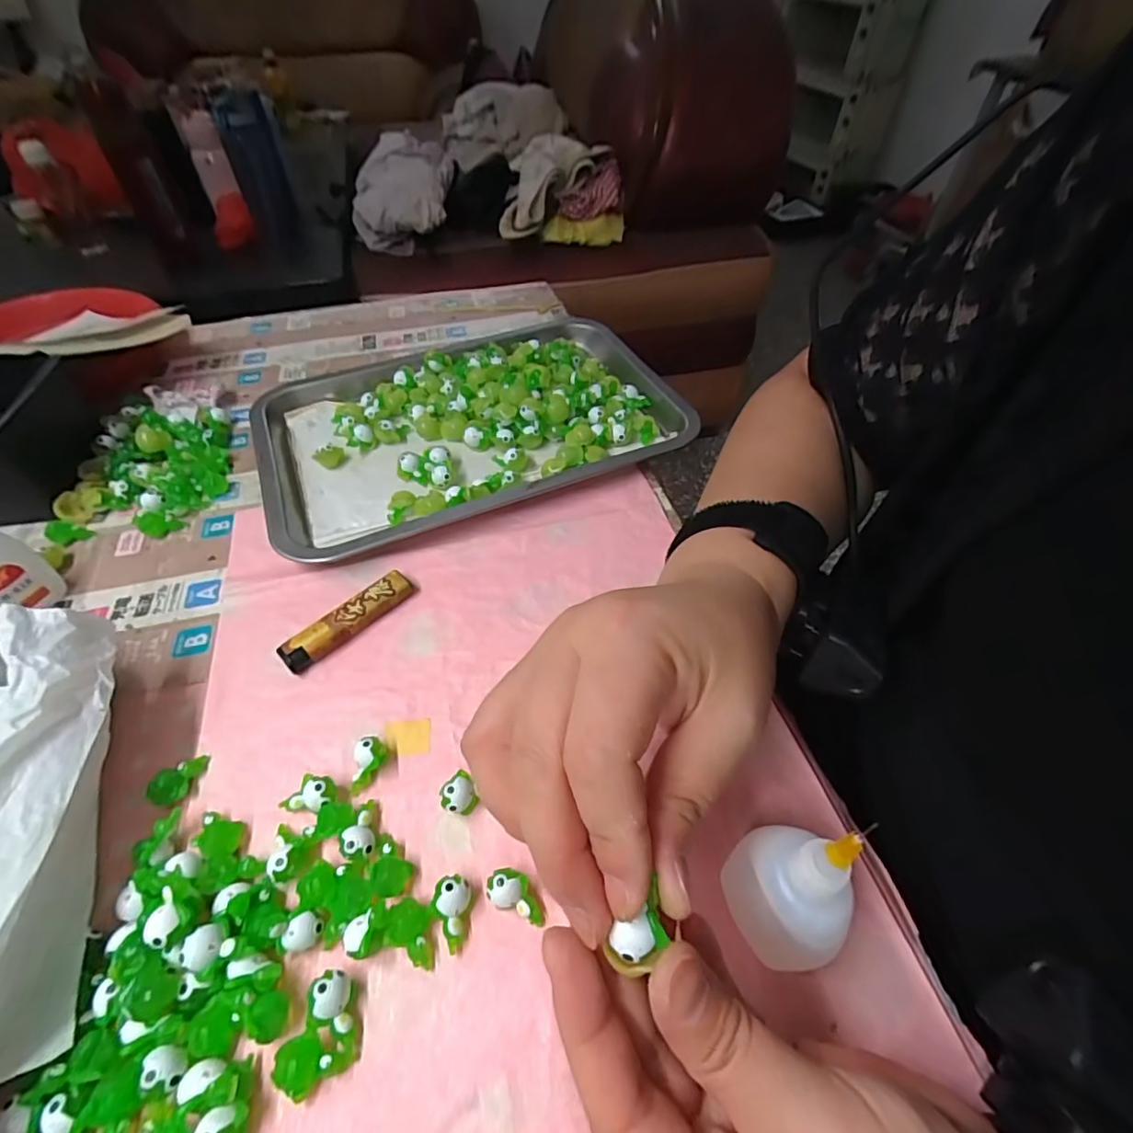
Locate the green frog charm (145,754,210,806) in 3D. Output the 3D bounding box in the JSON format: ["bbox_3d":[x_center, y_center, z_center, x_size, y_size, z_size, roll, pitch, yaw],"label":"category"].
[{"bbox_3d":[-0.185,0.100,0.263,0.011,0.014,0.026,8,51,8],"label":"green frog charm"}]

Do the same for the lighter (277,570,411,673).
[{"bbox_3d":[-0.126,0.031,0.322,0.079,0.011,0.017,-38,59,-26],"label":"lighter"}]

